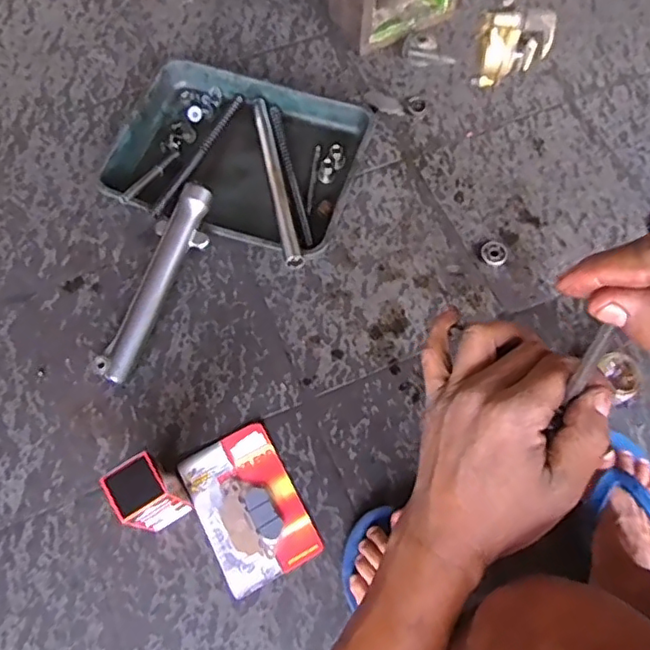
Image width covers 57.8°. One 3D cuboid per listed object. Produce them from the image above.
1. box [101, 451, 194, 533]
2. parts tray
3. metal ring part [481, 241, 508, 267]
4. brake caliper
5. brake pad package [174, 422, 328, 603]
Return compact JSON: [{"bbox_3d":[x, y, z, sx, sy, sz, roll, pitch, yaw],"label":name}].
[{"bbox_3d":[-0.191,0.189,0.652,0.053,0.145,0.059,-30,72,-12],"label":"box"},{"bbox_3d":[-0.130,-0.255,0.884,0.345,0.067,0.275,16,69,5],"label":"parts tray"},{"bbox_3d":[0.245,-0.104,0.852,0.039,0.007,0.037,0,68,-1],"label":"metal ring part"},{"bbox_3d":[0.207,-0.308,0.659,0.079,0.098,0.049,17,68,7],"label":"brake caliper"},{"bbox_3d":[-0.093,0.220,0.718,0.119,0.009,0.175,-26,71,-11],"label":"brake pad package"}]

